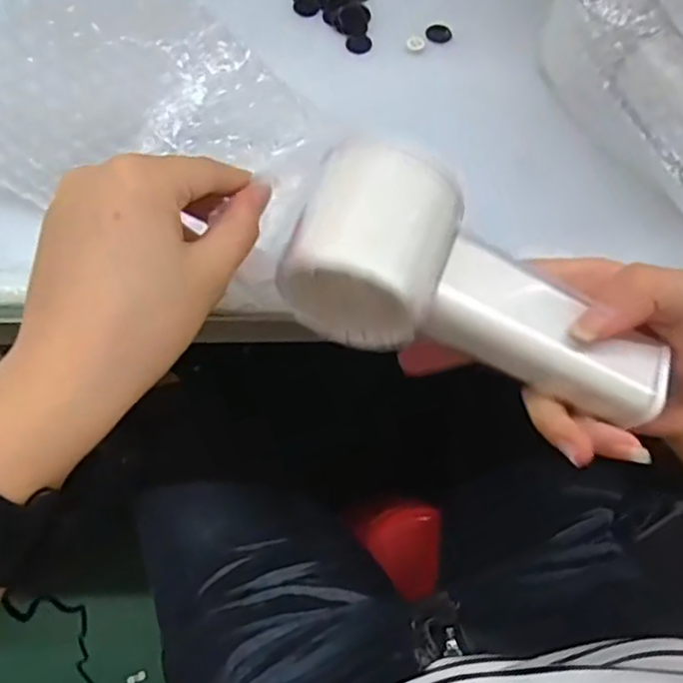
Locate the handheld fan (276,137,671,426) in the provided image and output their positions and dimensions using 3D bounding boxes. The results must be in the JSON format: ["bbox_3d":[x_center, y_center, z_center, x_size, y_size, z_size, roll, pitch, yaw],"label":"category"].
[{"bbox_3d":[0.050,-0.013,0.248,0.148,0.045,0.060,27,67,-12],"label":"handheld fan"}]

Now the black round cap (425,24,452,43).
[{"bbox_3d":[0.058,-0.183,0.384,0.015,0.004,0.015,-1,68,3],"label":"black round cap"}]

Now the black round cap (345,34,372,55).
[{"bbox_3d":[0.011,-0.174,0.378,0.015,0.004,0.012,-14,69,-8],"label":"black round cap"}]

